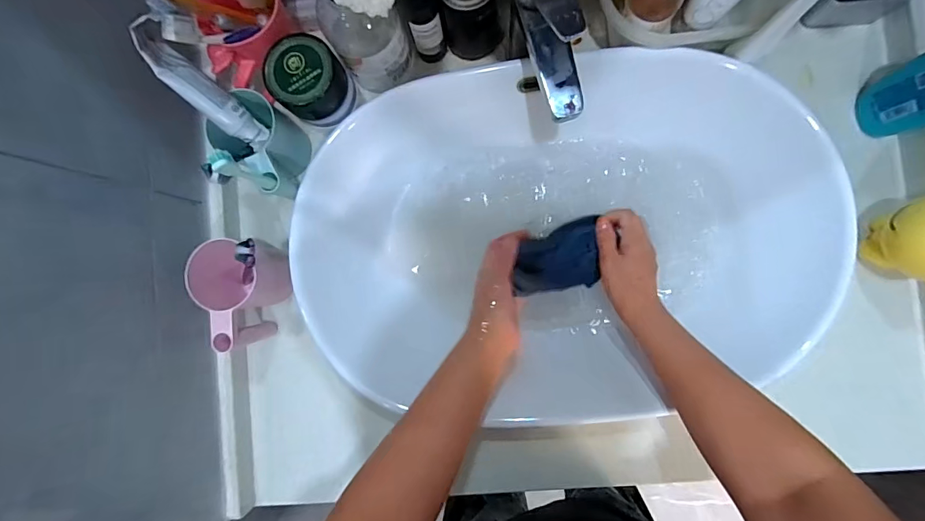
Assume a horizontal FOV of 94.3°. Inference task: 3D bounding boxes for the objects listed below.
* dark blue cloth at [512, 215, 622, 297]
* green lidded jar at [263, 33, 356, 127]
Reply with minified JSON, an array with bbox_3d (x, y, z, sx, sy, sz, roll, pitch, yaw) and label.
[{"bbox_3d":[0.110,-0.005,0.500,0.100,0.071,0.081,-7,87,4],"label":"dark blue cloth"},{"bbox_3d":[-0.165,-0.193,0.463,0.075,0.058,0.072,0,87,4],"label":"green lidded jar"}]

